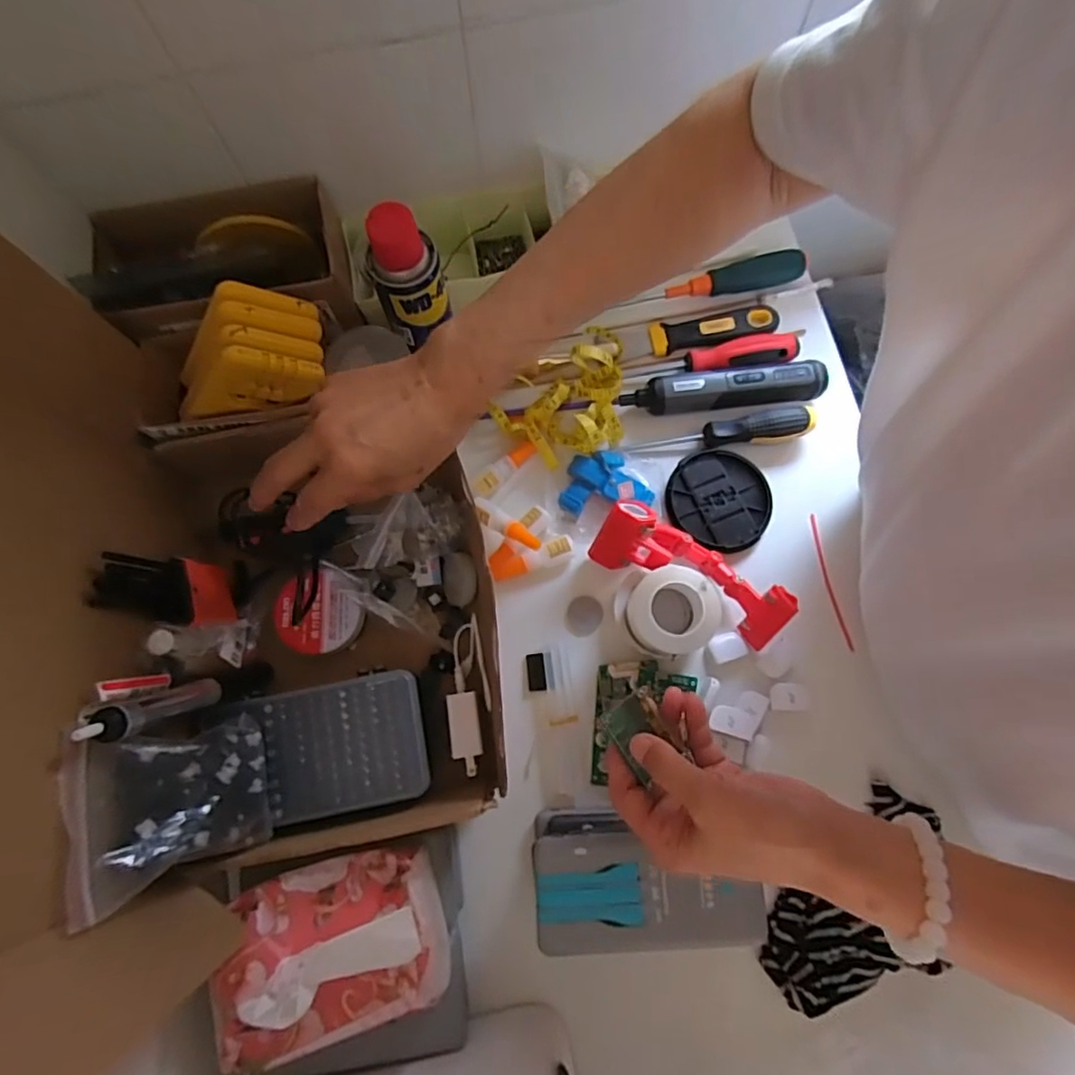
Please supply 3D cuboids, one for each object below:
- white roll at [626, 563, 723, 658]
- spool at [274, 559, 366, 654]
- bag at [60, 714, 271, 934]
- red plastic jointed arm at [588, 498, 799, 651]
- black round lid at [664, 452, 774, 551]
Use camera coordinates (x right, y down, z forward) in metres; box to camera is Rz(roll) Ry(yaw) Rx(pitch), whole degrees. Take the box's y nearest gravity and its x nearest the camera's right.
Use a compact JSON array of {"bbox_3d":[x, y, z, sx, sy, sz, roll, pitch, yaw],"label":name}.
[{"bbox_3d":[0.103,0.058,0.464,0.062,0.059,0.061,0,77,0],"label":"white roll"},{"bbox_3d":[-0.175,0.057,0.478,0.063,0.028,0.072,-30,79,-6],"label":"spool"},{"bbox_3d":[-0.214,0.158,0.357,0.031,0.126,0.084,-22,75,21],"label":"bag"},{"bbox_3d":[0.124,0.026,0.476,0.159,0.048,0.053,28,79,6],"label":"red plastic jointed arm"},{"bbox_3d":[0.155,-0.032,0.510,0.086,0.010,0.086,0,77,0],"label":"black round lid"}]

